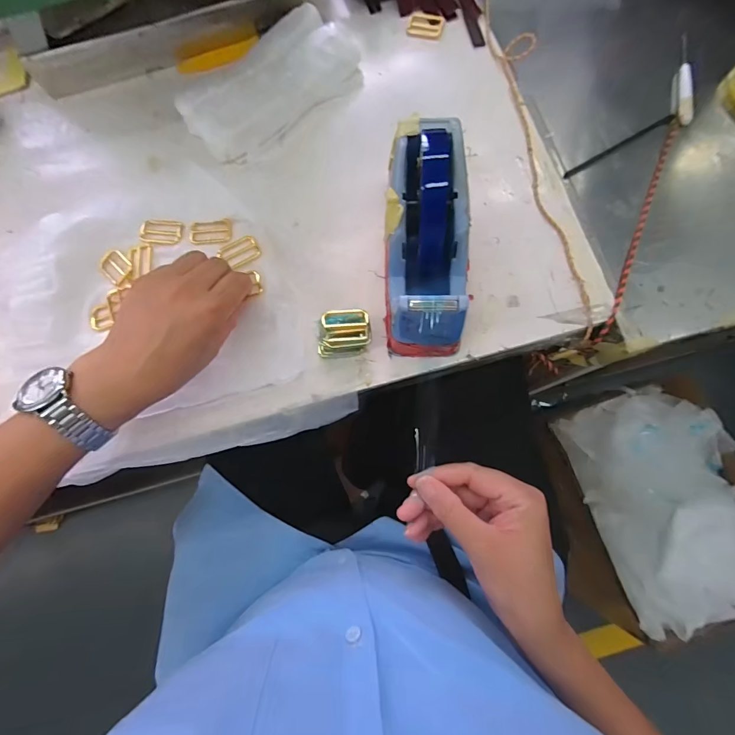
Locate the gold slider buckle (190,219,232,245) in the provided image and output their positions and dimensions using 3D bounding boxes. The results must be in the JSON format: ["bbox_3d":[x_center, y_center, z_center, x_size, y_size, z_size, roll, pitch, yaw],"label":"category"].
[{"bbox_3d":[-0.175,-0.152,0.425,0.046,0.005,0.029,-6,77,0],"label":"gold slider buckle"}]

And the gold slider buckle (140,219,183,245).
[{"bbox_3d":[-0.232,-0.152,0.426,0.047,0.006,0.032,2,77,2],"label":"gold slider buckle"}]

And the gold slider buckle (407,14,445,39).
[{"bbox_3d":[0.072,-0.427,0.475,0.044,0.004,0.031,12,78,5],"label":"gold slider buckle"}]

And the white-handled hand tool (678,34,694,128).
[{"bbox_3d":[0.368,-0.335,0.441,0.010,0.012,0.121,7,77,3],"label":"white-handled hand tool"}]

